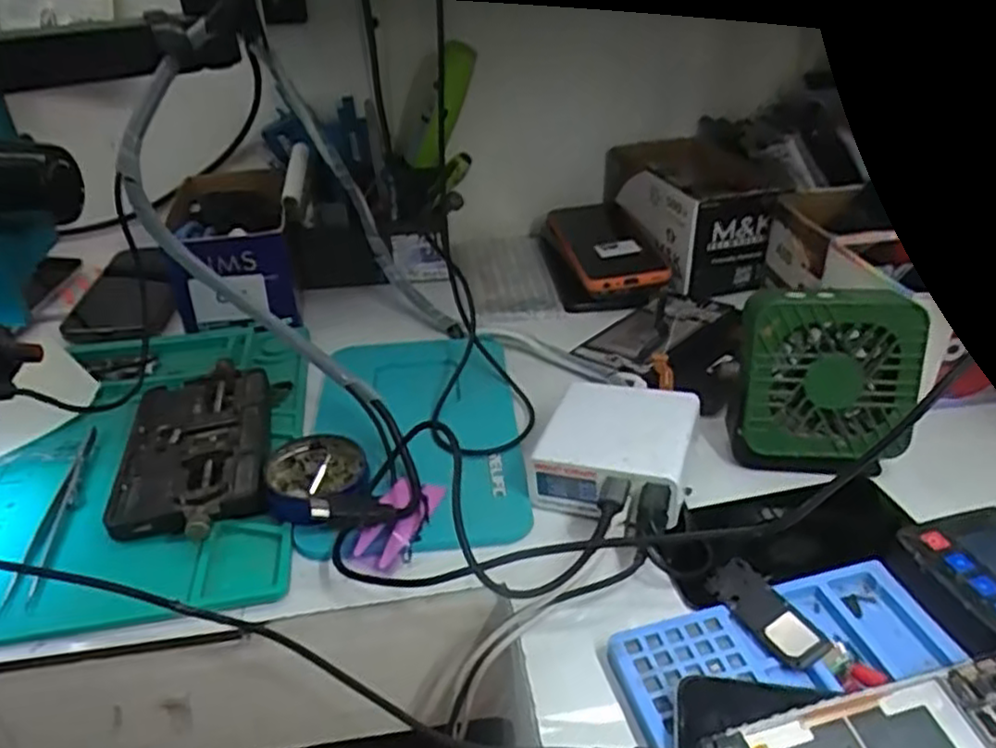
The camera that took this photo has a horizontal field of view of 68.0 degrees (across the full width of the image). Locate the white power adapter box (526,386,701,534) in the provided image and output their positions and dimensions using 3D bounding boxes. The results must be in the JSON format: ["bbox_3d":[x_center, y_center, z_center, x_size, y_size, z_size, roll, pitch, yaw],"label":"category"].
[{"bbox_3d":[0.072,0.047,0.452,0.087,0.037,0.101,9,33,18],"label":"white power adapter box"}]

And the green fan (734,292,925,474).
[{"bbox_3d":[0.197,0.007,0.445,0.101,0.109,0.045,5,32,11],"label":"green fan"}]

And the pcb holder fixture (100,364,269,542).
[{"bbox_3d":[-0.200,0.042,0.483,0.094,0.022,0.171,-11,33,-14],"label":"pcb holder fixture"}]

